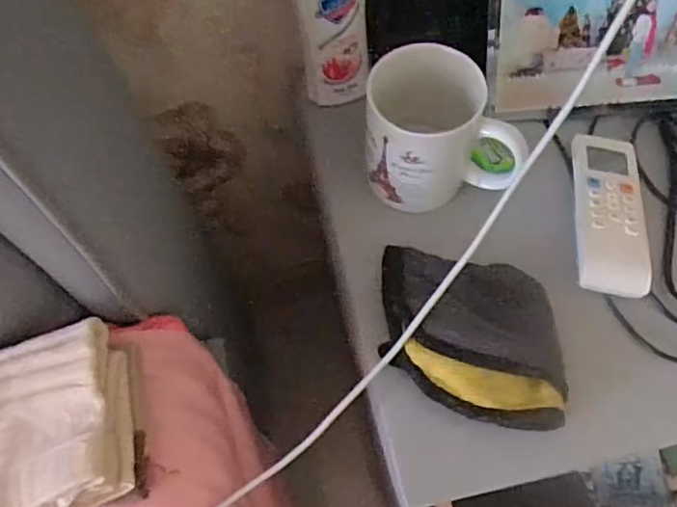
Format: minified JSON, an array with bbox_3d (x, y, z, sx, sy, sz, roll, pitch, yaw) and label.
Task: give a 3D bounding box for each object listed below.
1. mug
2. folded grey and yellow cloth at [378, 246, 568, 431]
[{"bbox_3d":[0.072,-0.086,0.420,0.106,0.095,0.077,-7,63,-1],"label":"mug"},{"bbox_3d":[0.087,0.048,0.381,0.125,0.032,0.105,10,64,8],"label":"folded grey and yellow cloth"}]

